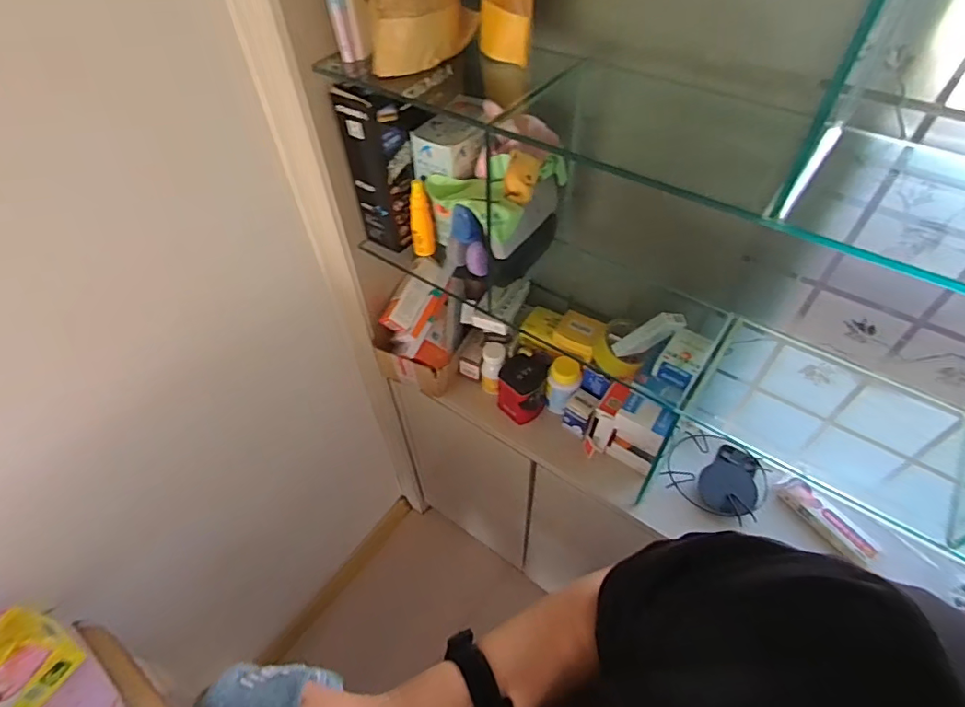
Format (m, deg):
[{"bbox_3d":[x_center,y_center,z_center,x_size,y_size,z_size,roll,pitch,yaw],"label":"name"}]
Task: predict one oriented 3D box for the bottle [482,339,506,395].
[{"bbox_3d":[0.020,0.027,0.960,0.041,0.103,0.054,4,51,4],"label":"bottle"}]

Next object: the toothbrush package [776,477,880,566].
[{"bbox_3d":[0.543,0.262,0.814,0.038,0.030,0.152,-26,55,-19],"label":"toothbrush package"}]

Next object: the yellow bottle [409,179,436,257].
[{"bbox_3d":[-0.094,-0.206,0.792,0.034,0.118,0.026,-1,51,0],"label":"yellow bottle"}]

